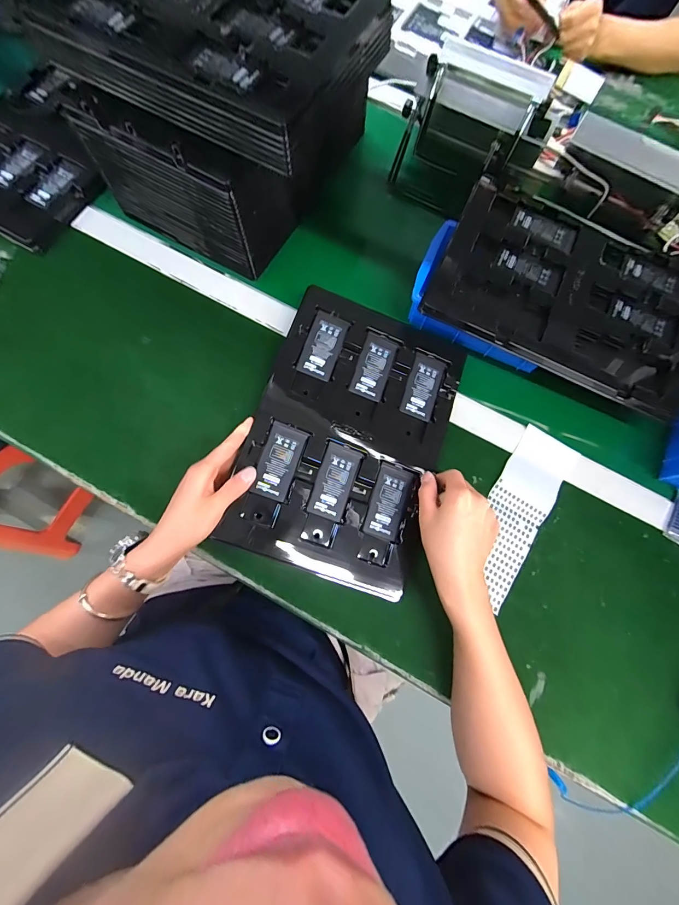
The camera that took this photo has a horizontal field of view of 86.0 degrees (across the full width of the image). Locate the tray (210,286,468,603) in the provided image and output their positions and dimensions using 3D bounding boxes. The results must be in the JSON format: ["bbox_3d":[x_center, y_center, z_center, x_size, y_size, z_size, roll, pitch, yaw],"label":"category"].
[{"bbox_3d":[0.015,-0.022,0.441,0.224,0.009,0.327,21,76,-8],"label":"tray"}]

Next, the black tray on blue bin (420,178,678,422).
[{"bbox_3d":[0.294,-0.201,0.458,0.329,0.026,0.223,27,79,5],"label":"black tray on blue bin"}]

